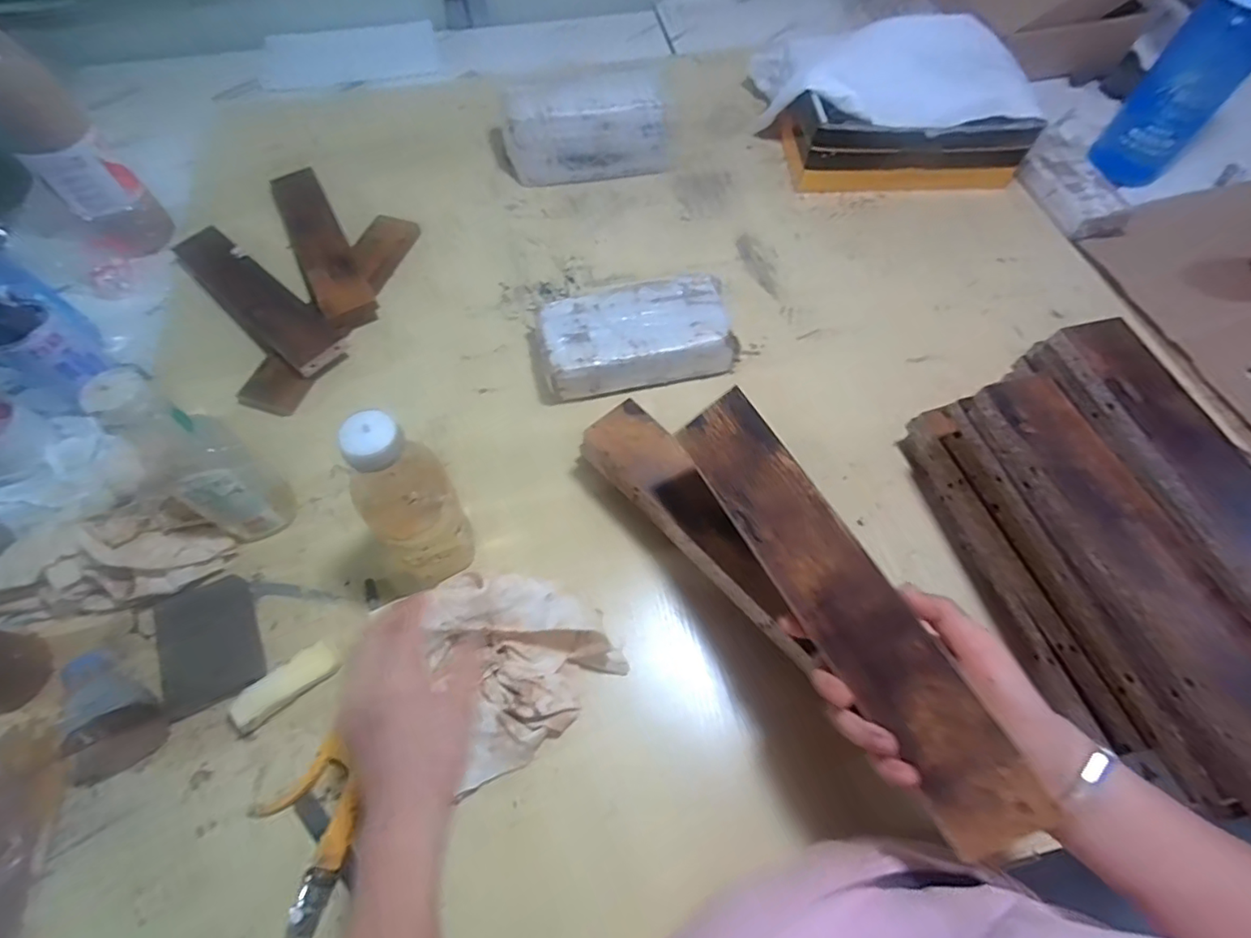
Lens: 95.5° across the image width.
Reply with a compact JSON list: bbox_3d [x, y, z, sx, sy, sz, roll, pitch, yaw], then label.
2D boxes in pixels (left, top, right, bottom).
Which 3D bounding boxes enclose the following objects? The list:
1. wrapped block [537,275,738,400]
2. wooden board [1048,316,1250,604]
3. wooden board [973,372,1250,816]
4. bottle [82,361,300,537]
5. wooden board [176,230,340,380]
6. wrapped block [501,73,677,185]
[{"bbox_3d":[0.009,-0.144,0.639,0.212,0.067,0.112,-14,63,-9],"label":"wrapped block"},{"bbox_3d":[0.421,0.013,0.402,0.070,0.016,0.301,-11,62,-7],"label":"wooden board"},{"bbox_3d":[0.360,0.065,0.399,0.066,0.032,0.304,-13,63,-8],"label":"wooden board"},{"bbox_3d":[-0.352,-0.004,0.474,0.069,0.197,0.065,35,66,16],"label":"bottle"},{"bbox_3d":[-0.440,-0.201,0.677,0.293,0.026,0.064,39,68,18],"label":"wooden board"},{"bbox_3d":[-0.056,-0.466,0.784,0.220,0.107,0.095,-8,62,-6],"label":"wrapped block"}]

